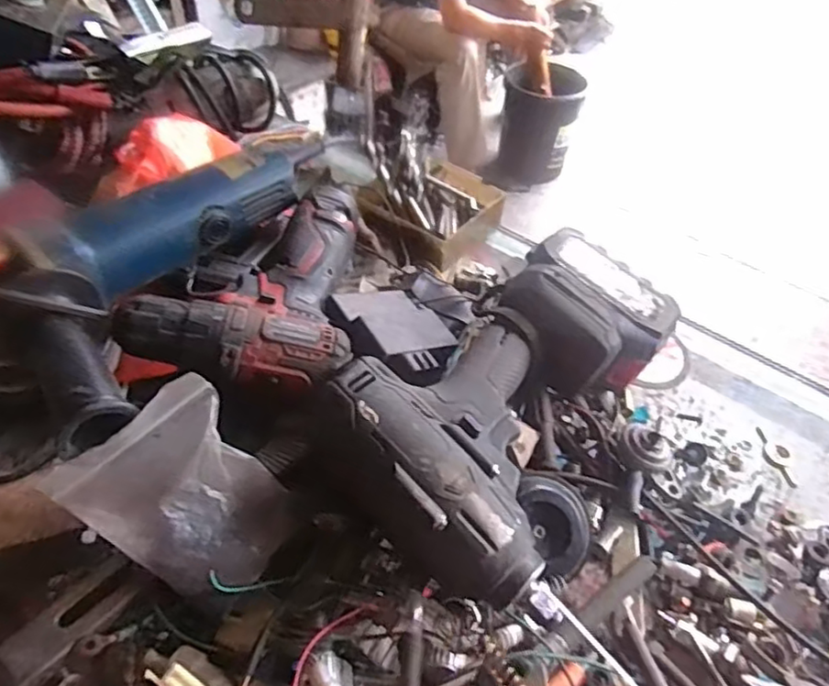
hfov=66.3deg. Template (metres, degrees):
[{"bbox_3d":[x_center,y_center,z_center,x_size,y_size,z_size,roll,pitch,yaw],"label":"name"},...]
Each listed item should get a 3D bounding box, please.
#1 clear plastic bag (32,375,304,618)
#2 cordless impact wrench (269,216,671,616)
[{"bbox_3d":[-0.127,0.083,0.343,0.098,0.064,0.090,34,55,24],"label":"clear plastic bag"},{"bbox_3d":[0.057,0.028,0.401,0.136,0.079,0.263,28,53,21],"label":"cordless impact wrench"}]

